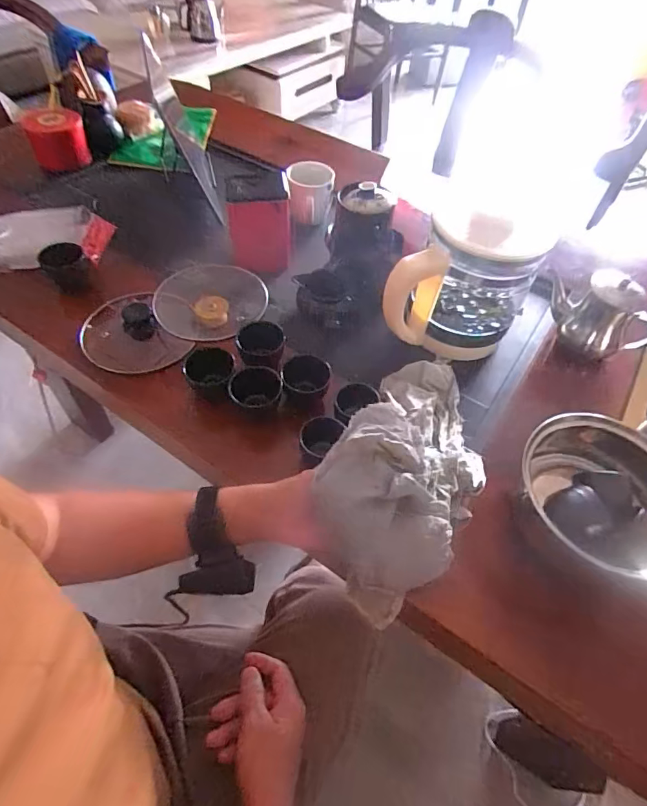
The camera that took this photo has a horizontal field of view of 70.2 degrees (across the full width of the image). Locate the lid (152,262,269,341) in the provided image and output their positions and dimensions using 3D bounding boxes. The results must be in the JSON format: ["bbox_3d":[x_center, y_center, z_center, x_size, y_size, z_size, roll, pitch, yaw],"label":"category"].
[{"bbox_3d":[-0.173,-0.139,0.664,0.148,0.056,0.156,2,53,-3],"label":"lid"}]

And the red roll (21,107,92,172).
[{"bbox_3d":[-0.525,-0.522,0.908,0.102,0.085,0.088,-22,57,-19],"label":"red roll"}]

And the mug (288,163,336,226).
[{"bbox_3d":[-0.025,-0.382,0.838,0.081,0.080,0.077,-2,53,-6],"label":"mug"}]

